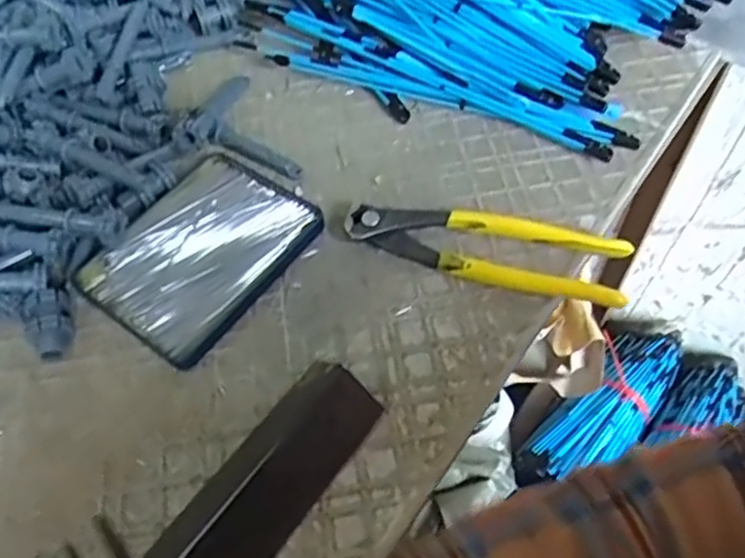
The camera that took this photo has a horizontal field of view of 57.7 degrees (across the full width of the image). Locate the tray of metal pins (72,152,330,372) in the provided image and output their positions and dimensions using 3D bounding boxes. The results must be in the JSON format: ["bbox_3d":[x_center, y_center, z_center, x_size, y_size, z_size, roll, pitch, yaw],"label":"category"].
[{"bbox_3d":[-0.105,-0.018,0.415,0.099,0.013,0.127,32,63,20],"label":"tray of metal pins"}]

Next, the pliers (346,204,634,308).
[{"bbox_3d":[0.067,-0.018,0.402,0.163,0.019,0.041,13,58,9],"label":"pliers"}]

